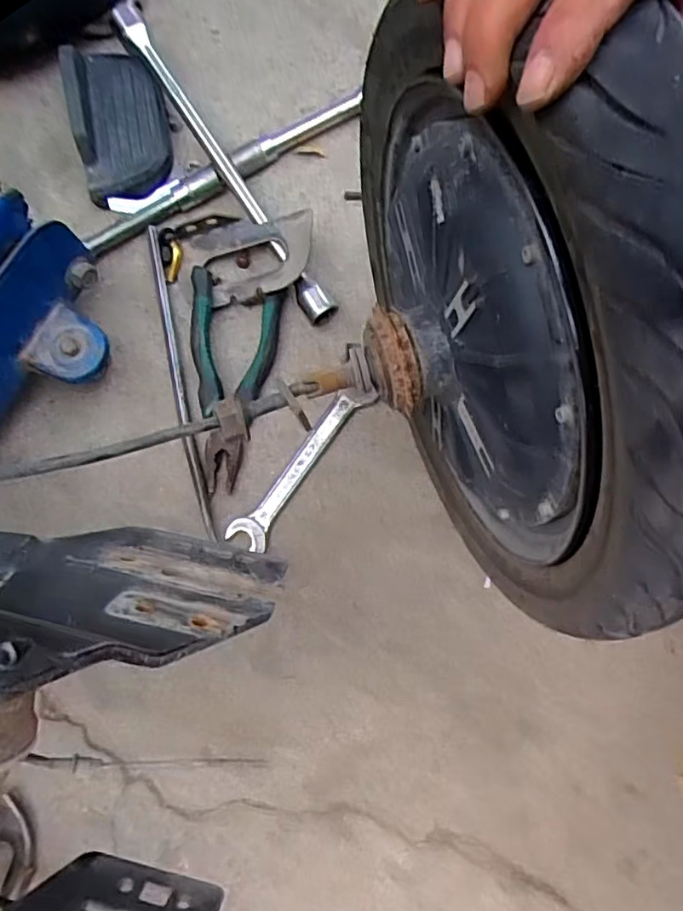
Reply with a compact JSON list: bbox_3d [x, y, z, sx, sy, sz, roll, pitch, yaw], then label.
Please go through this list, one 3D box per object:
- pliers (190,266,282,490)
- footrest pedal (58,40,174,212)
[{"bbox_3d":[-0.088,-0.069,0.508,0.075,0.024,0.187,-4,77,-1],"label":"pliers"},{"bbox_3d":[-0.199,-0.307,0.538,0.079,0.048,0.149,-12,77,-3],"label":"footrest pedal"}]

